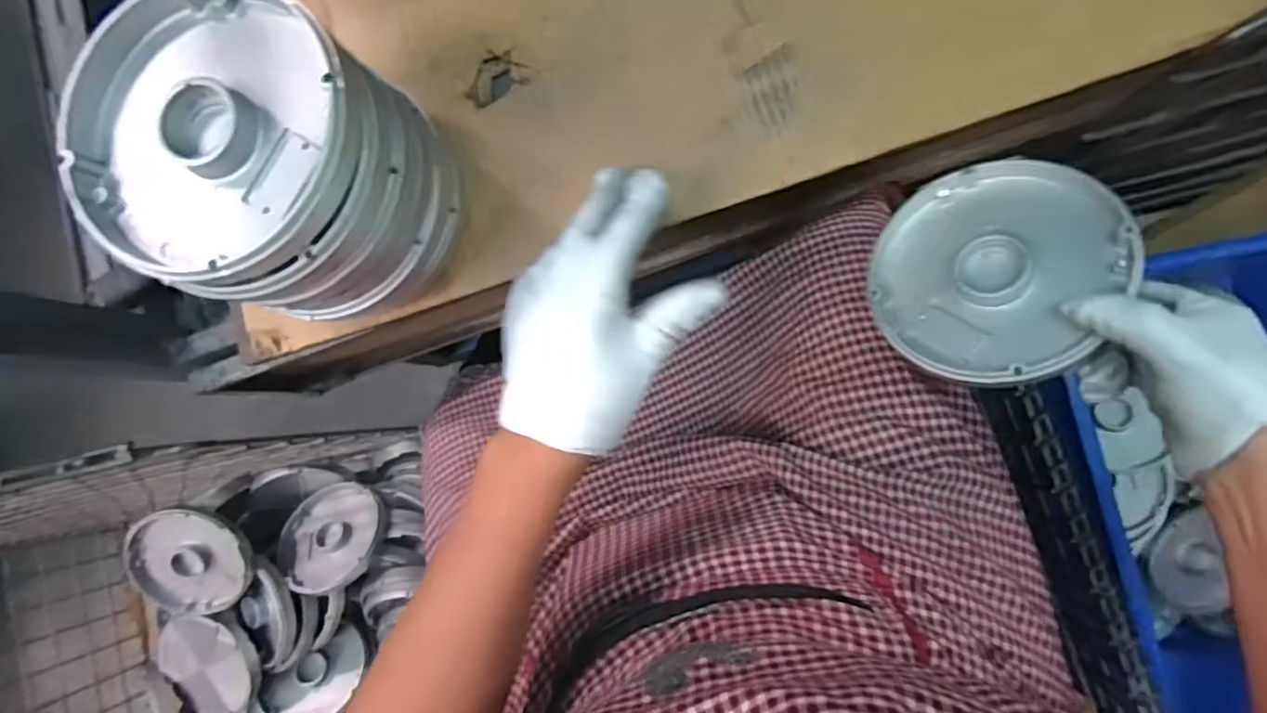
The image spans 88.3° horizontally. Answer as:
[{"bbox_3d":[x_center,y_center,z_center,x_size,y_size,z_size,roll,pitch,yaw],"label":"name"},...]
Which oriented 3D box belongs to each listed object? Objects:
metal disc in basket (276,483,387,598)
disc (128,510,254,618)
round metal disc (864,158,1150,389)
[{"bbox_3d":[-0.379,0.231,0.831,0.137,0.032,0.153,-34,49,-8],"label":"metal disc in basket"},{"bbox_3d":[-0.526,0.244,0.780,0.132,0.030,0.135,-2,106,-6],"label":"disc"},{"bbox_3d":[0.214,-0.054,0.398,0.137,0.022,0.134,-11,72,35],"label":"round metal disc"}]

